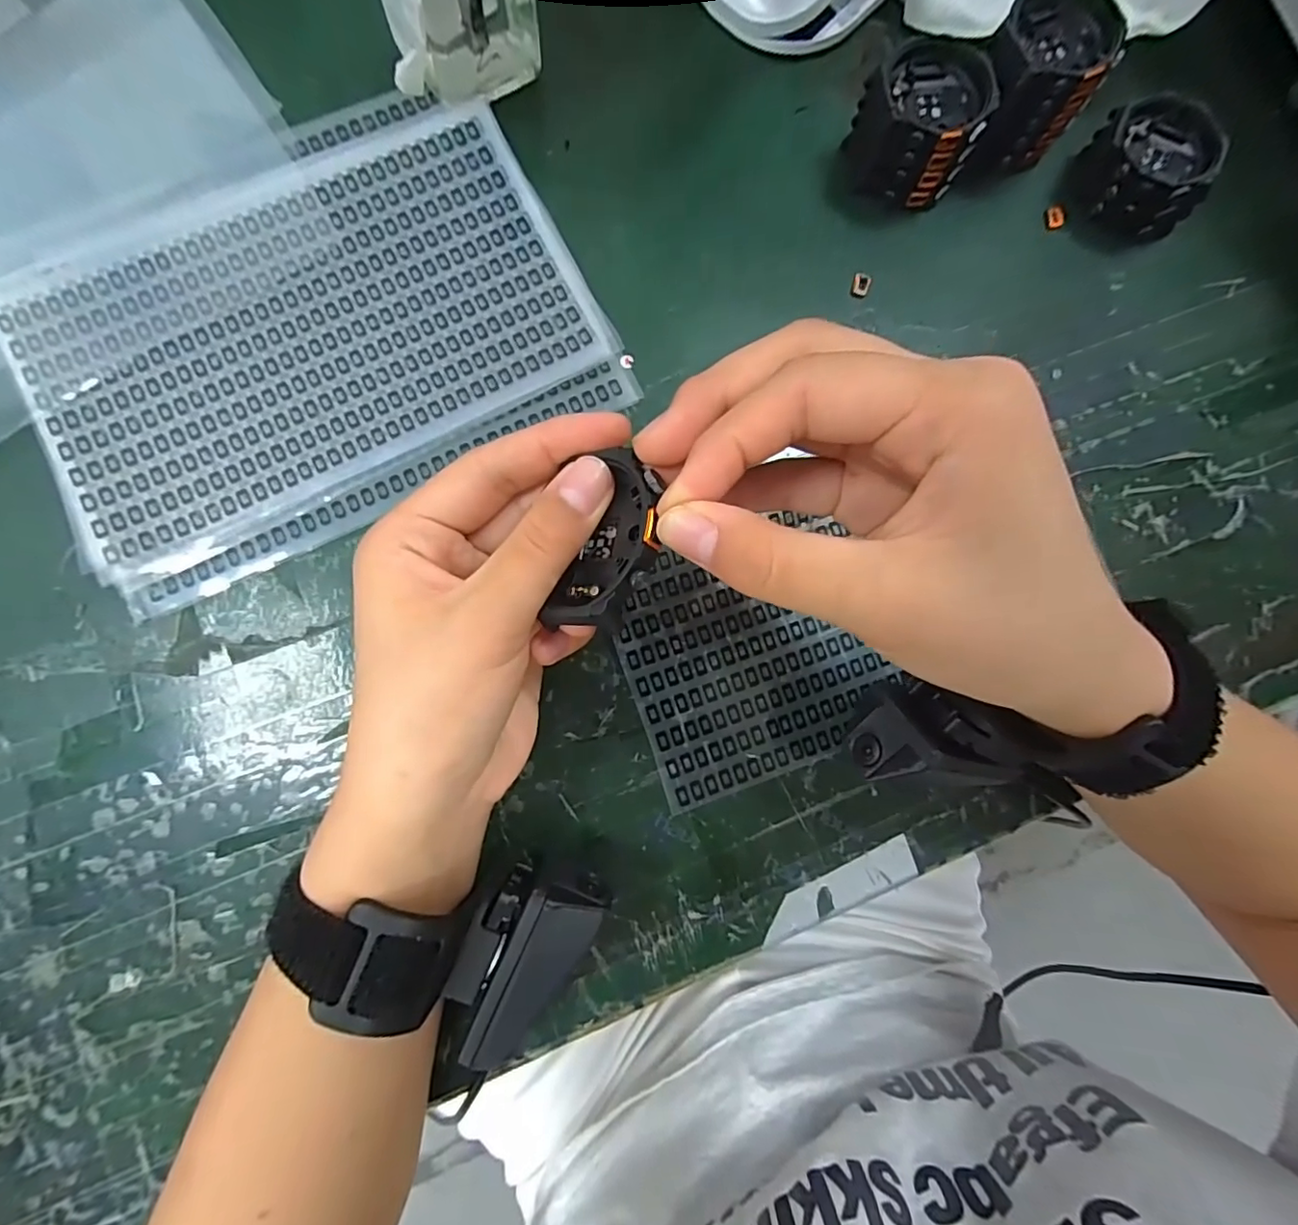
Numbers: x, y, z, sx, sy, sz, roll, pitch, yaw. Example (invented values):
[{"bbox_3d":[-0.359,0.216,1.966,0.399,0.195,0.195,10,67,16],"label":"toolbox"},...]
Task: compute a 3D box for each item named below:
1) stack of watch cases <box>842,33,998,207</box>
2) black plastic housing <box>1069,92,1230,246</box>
[{"bbox_3d":[0.124,-0.228,0.260,0.053,0.040,0.053,20,83,-3],"label":"stack of watch cases"},{"bbox_3d":[0.240,-0.215,0.271,0.050,0.033,0.053,1,84,-5],"label":"black plastic housing"}]

